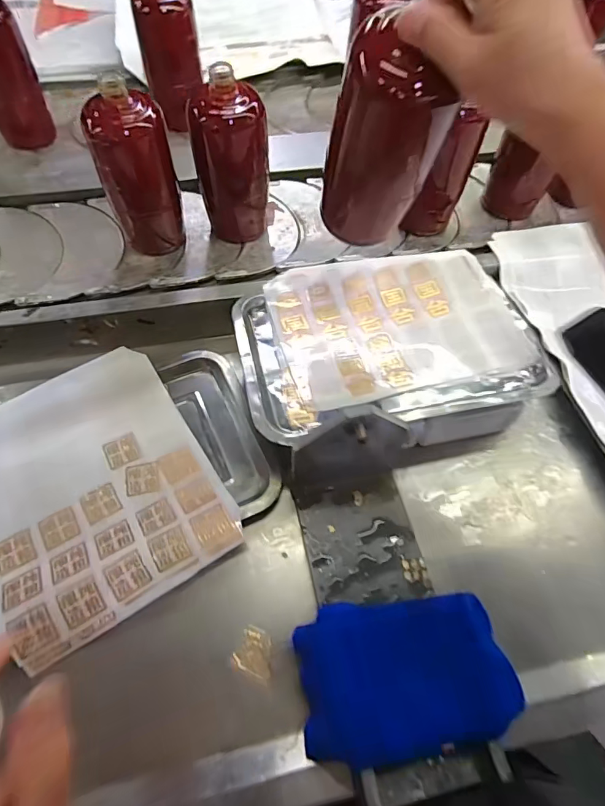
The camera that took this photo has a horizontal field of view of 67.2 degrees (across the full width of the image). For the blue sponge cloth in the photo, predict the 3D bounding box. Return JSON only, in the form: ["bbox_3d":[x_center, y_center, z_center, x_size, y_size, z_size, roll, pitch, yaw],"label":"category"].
[{"bbox_3d":[0.079,0.206,0.347,0.157,0.035,0.098,-3,62,-5],"label":"blue sponge cloth"}]

